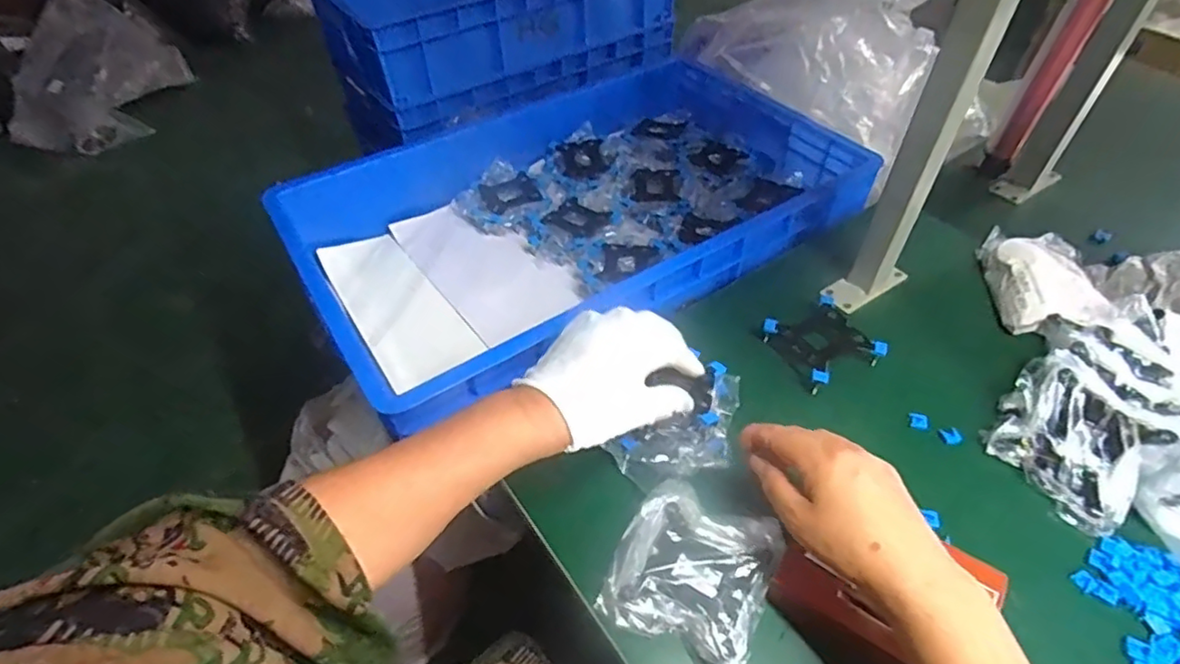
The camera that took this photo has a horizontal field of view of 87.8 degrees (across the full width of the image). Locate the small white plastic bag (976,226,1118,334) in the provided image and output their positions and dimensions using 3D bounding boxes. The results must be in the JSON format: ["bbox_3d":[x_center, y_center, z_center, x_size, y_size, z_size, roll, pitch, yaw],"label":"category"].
[{"bbox_3d":[0.485,-0.056,0.650,0.102,0.033,0.152,3,49,5],"label":"small white plastic bag"}]

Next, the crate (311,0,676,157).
[{"bbox_3d":[-0.180,-0.659,1.272,0.654,0.203,0.379,-29,54,-21],"label":"crate"}]

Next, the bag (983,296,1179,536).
[{"bbox_3d":[0.442,0.052,0.535,0.113,0.065,0.227,28,55,24],"label":"bag"}]

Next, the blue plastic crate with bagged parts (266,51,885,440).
[{"bbox_3d":[-0.012,-0.143,0.783,0.645,0.130,0.402,-26,53,-20],"label":"blue plastic crate with bagged parts"}]

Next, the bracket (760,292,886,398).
[{"bbox_3d":[0.232,0.010,0.614,0.092,0.028,0.089,-22,52,-17],"label":"bracket"}]

